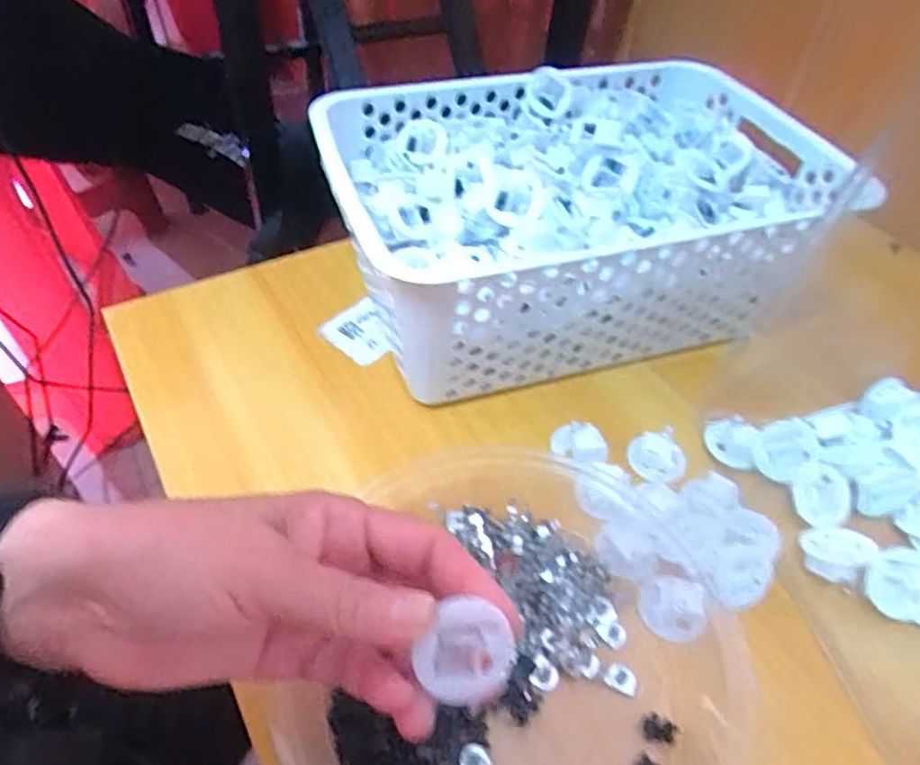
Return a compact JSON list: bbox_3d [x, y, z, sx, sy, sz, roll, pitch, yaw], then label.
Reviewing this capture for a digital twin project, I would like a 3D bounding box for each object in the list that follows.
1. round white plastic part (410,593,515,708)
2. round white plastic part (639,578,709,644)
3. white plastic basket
[{"bbox_3d":[0.002,0.089,0.211,0.031,0.005,0.031,0,90,-10],"label":"round white plastic part"},{"bbox_3d":[0.103,0.108,0.310,0.030,0.007,0.027,11,49,8],"label":"round white plastic part"},{"bbox_3d":[0.078,-0.113,0.435,0.306,0.110,0.205,-13,50,-13],"label":"white plastic basket"}]

